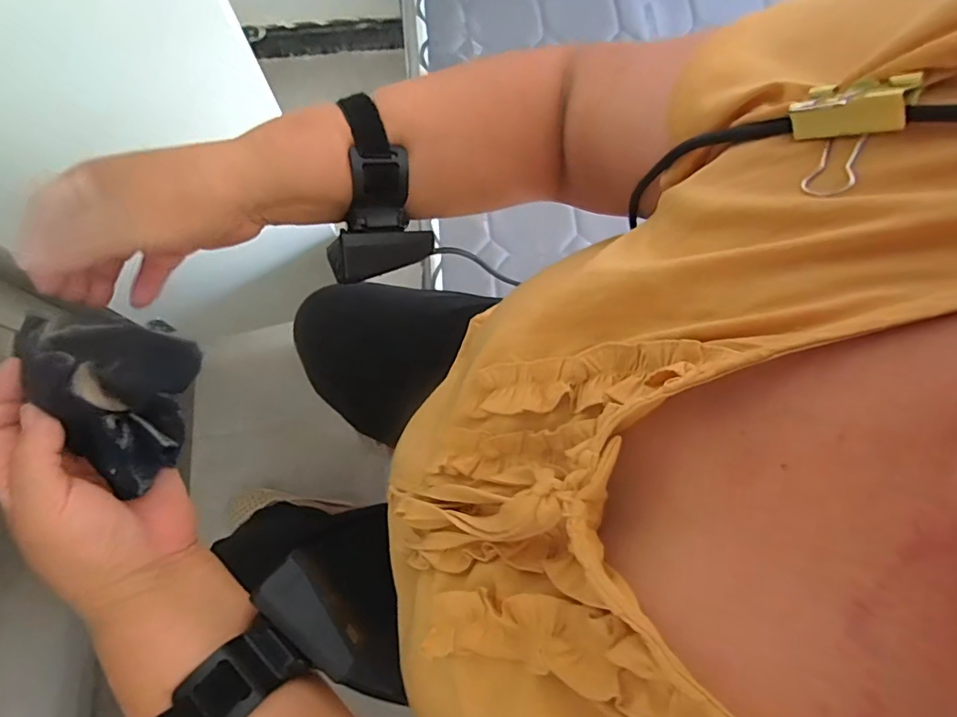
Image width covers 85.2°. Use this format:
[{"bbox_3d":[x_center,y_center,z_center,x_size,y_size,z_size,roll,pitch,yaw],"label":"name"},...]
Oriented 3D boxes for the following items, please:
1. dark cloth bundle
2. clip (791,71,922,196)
[{"bbox_3d":[-0.212,0.024,0.299,0.065,0.076,0.092,-5,73,-2],"label":"dark cloth bundle"},{"bbox_3d":[0.118,-0.074,0.171,0.033,0.012,0.038,33,99,50],"label":"clip"}]

